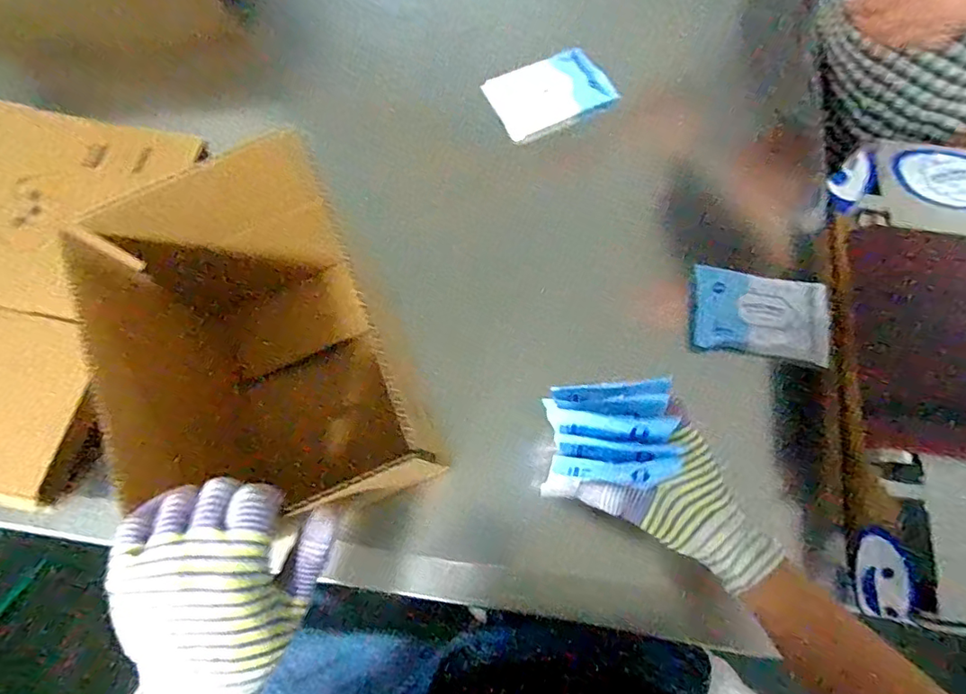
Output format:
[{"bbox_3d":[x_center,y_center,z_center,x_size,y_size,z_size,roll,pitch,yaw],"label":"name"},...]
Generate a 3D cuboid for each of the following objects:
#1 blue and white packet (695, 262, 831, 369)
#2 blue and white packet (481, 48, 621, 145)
[{"bbox_3d":[0.279,-0.032,0.539,0.139,0.019,0.091,8,71,2],"label":"blue and white packet"},{"bbox_3d":[0.079,-0.297,0.633,0.136,0.013,0.092,-24,73,-8],"label":"blue and white packet"}]

